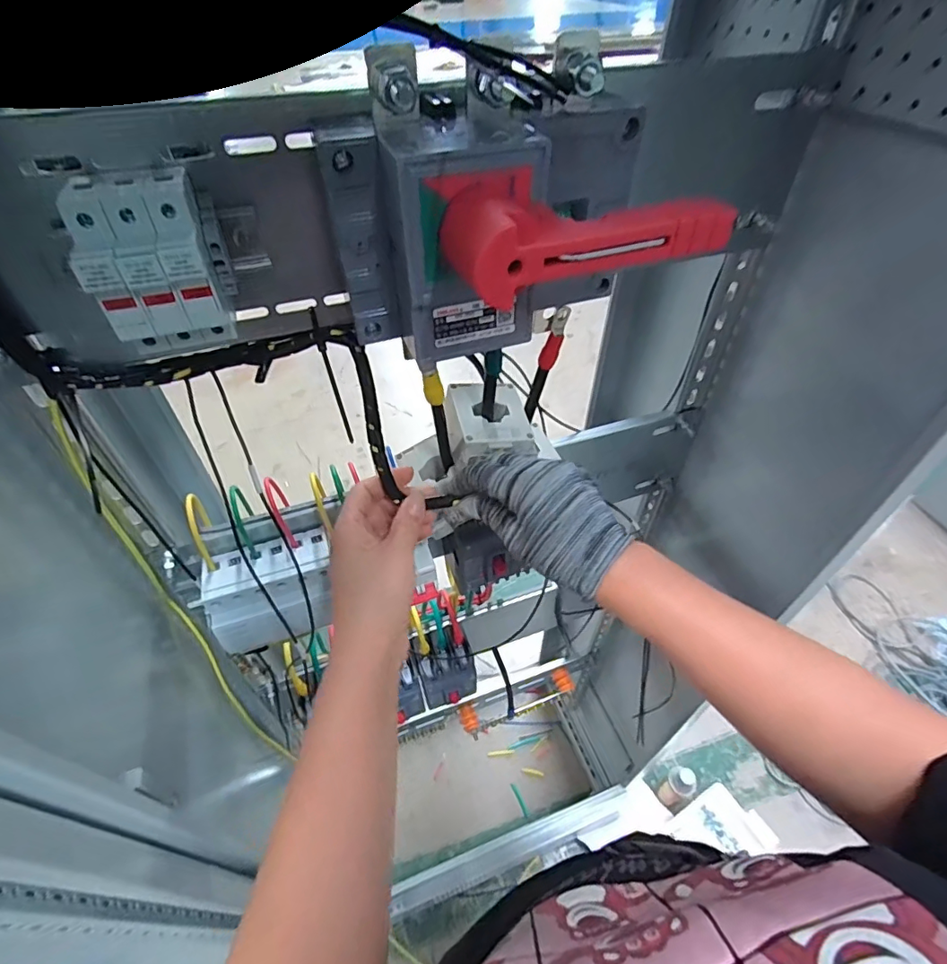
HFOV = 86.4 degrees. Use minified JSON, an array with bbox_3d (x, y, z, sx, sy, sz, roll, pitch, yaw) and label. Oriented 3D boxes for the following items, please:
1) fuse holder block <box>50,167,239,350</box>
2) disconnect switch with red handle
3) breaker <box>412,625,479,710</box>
[{"bbox_3d":[-0.162,-0.109,0.261,0.066,0.078,0.058,-14,49,-11],"label":"fuse holder block"},{"bbox_3d":[0.023,-0.127,0.272,0.176,0.109,0.111,-15,49,-13],"label":"disconnect switch with red handle"},{"bbox_3d":[-0.037,0.263,0.713,0.079,0.098,0.070,-15,49,-12],"label":"breaker"}]

